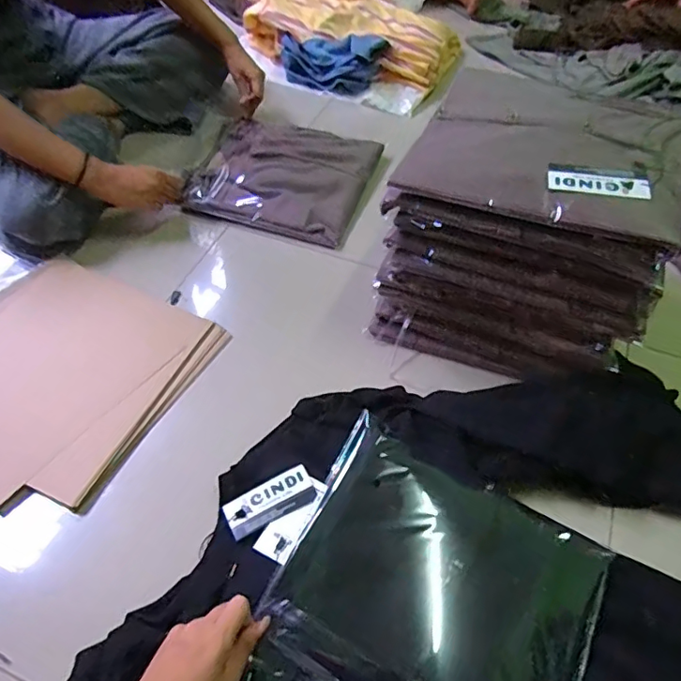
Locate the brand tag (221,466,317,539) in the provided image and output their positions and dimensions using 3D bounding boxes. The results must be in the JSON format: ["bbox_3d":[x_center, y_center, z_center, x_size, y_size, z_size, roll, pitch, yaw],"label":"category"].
[{"bbox_3d":[-0.069,0.159,0.528,0.089,0.005,0.039,-24,57,-18],"label":"brand tag"}]

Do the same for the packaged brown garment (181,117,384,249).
[{"bbox_3d":[-0.095,-0.269,0.863,0.265,0.023,0.259,16,55,11],"label":"packaged brown garment"}]

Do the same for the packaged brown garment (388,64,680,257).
[{"bbox_3d":[0.217,-0.199,0.547,0.262,0.032,0.208,22,56,14],"label":"packaged brown garment"}]

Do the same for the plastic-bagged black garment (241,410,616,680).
[{"bbox_3d":[0.078,0.235,0.458,0.260,0.044,0.261,23,56,15],"label":"plastic-bagged black garment"}]

